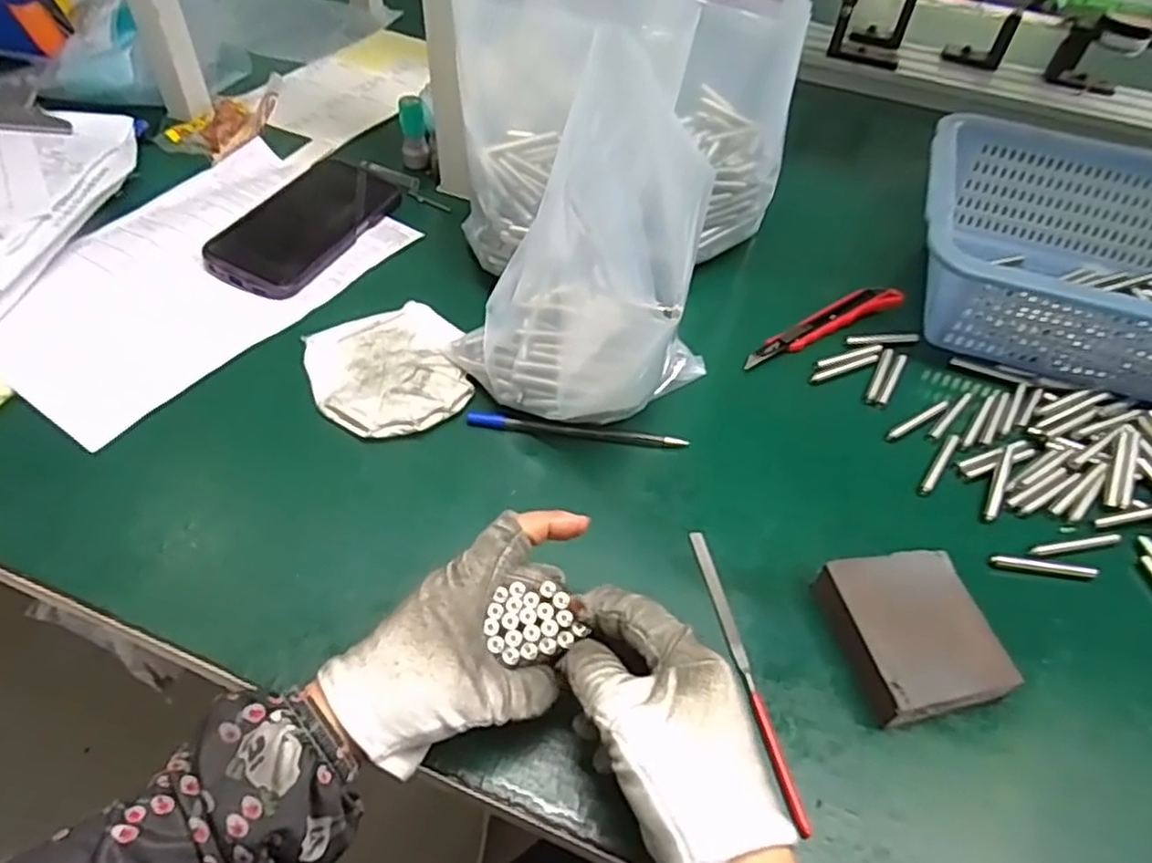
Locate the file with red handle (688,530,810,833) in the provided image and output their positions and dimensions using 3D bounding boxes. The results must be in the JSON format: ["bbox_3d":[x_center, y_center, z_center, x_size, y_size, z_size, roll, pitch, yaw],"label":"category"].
[{"bbox_3d":[0.086,0.120,0.368,0.009,0.006,0.158,-6,50,-10],"label":"file with red handle"}]

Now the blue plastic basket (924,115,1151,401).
[{"bbox_3d":[0.411,-0.124,0.547,0.303,0.095,0.239,19,51,11],"label":"blue plastic basket"}]

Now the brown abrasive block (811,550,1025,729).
[{"bbox_3d":[0.172,0.103,0.368,0.069,0.030,0.080,-6,50,-10],"label":"brown abrasive block"}]

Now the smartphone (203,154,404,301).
[{"bbox_3d":[-0.219,-0.172,0.583,0.085,0.018,0.176,19,51,11],"label":"smartphone"}]

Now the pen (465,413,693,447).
[{"bbox_3d":[0.001,-0.001,0.461,0.139,0.006,0.009,6,49,0],"label":"pen"}]

